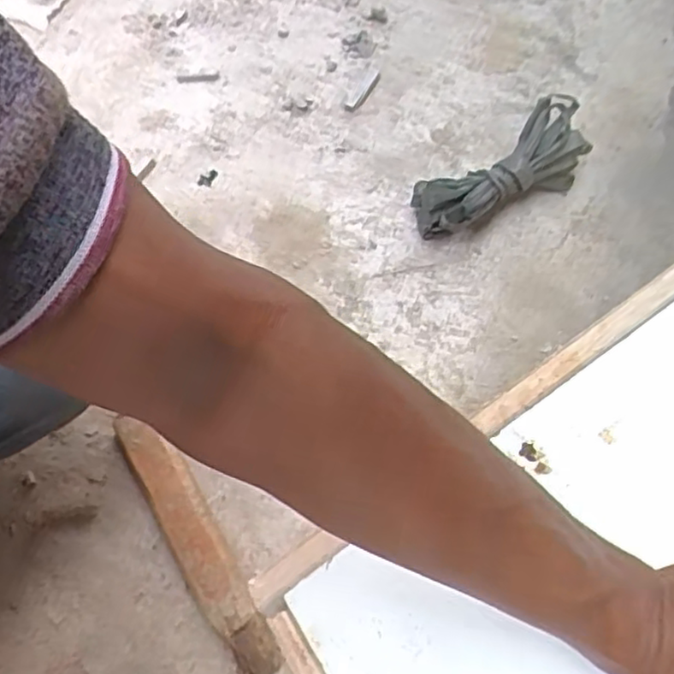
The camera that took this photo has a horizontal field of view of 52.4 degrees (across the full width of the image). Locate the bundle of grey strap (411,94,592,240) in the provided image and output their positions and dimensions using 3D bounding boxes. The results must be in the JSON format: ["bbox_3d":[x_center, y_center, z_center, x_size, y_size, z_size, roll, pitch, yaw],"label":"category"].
[{"bbox_3d":[0.151,-0.149,0.629,0.176,0.064,0.065,-30,66,-11],"label":"bundle of grey strap"}]

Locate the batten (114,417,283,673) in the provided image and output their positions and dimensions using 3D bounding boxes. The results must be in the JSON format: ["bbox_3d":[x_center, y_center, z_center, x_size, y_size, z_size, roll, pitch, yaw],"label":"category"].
[{"bbox_3d":[-0.108,0.153,0.517,0.038,0.027,0.216,-31,66,-11],"label":"batten"}]

